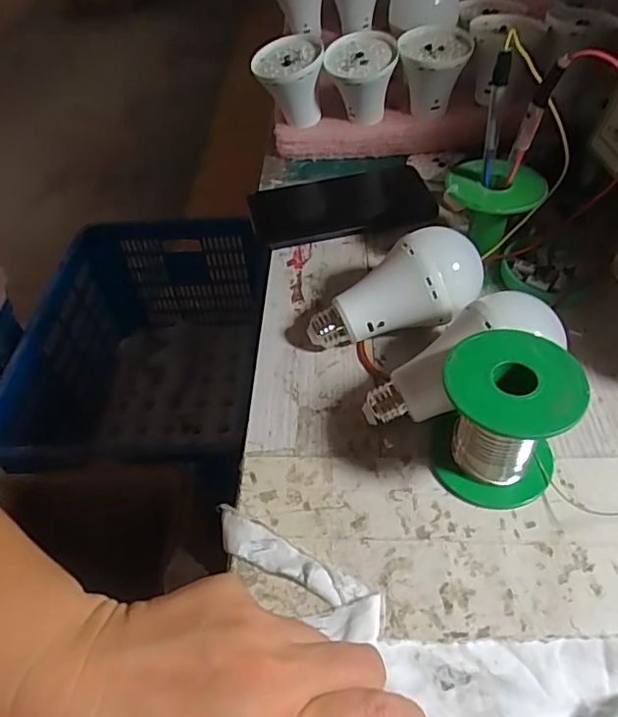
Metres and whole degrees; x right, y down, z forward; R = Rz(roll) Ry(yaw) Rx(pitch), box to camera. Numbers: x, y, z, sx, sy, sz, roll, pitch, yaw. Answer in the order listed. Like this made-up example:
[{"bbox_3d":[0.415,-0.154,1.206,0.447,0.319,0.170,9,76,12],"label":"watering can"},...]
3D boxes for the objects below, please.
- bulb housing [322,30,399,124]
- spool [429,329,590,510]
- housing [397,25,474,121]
[{"bbox_3d":[0.048,-0.256,0.520,0.062,0.067,0.070,-2,48,3],"label":"bulb housing"},{"bbox_3d":[0.104,0.033,0.300,0.065,0.071,0.062,-2,48,3],"label":"spool"},{"bbox_3d":[0.115,-0.264,0.518,0.064,0.062,0.065,7,49,11],"label":"housing"}]

